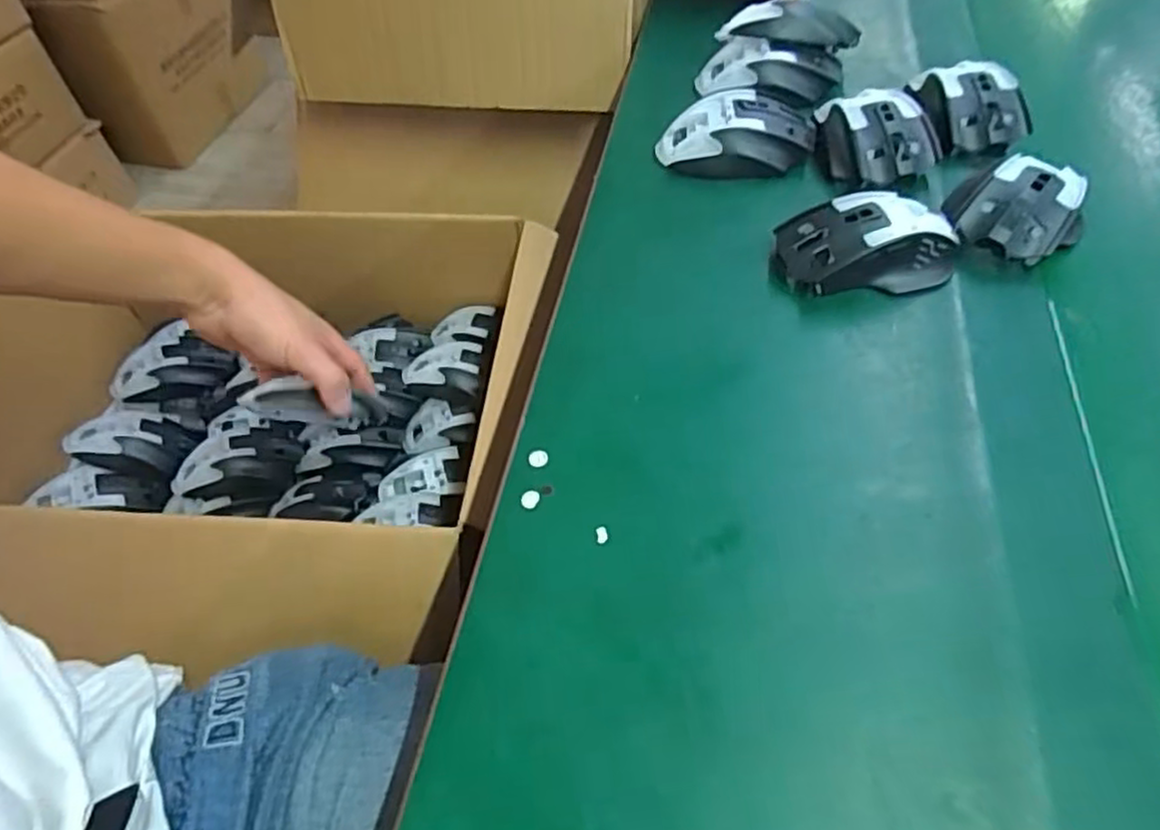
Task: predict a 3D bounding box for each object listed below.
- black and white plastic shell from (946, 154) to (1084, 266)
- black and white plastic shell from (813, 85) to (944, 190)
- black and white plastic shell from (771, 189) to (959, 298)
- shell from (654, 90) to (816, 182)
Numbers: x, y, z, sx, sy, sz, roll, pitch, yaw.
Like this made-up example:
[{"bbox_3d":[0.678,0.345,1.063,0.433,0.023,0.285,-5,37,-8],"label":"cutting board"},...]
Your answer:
[{"bbox_3d":[0.279,-0.130,0.452,0.081,0.040,0.077,27,59,23],"label":"black and white plastic shell"},{"bbox_3d":[0.217,-0.204,0.516,0.077,0.037,0.096,-4,52,1],"label":"black and white plastic shell"},{"bbox_3d":[0.183,-0.109,0.452,0.110,0.040,0.061,2,52,6],"label":"black and white plastic shell"},{"bbox_3d":[0.118,-0.213,0.539,0.117,0.039,0.061,6,53,9],"label":"shell"}]

